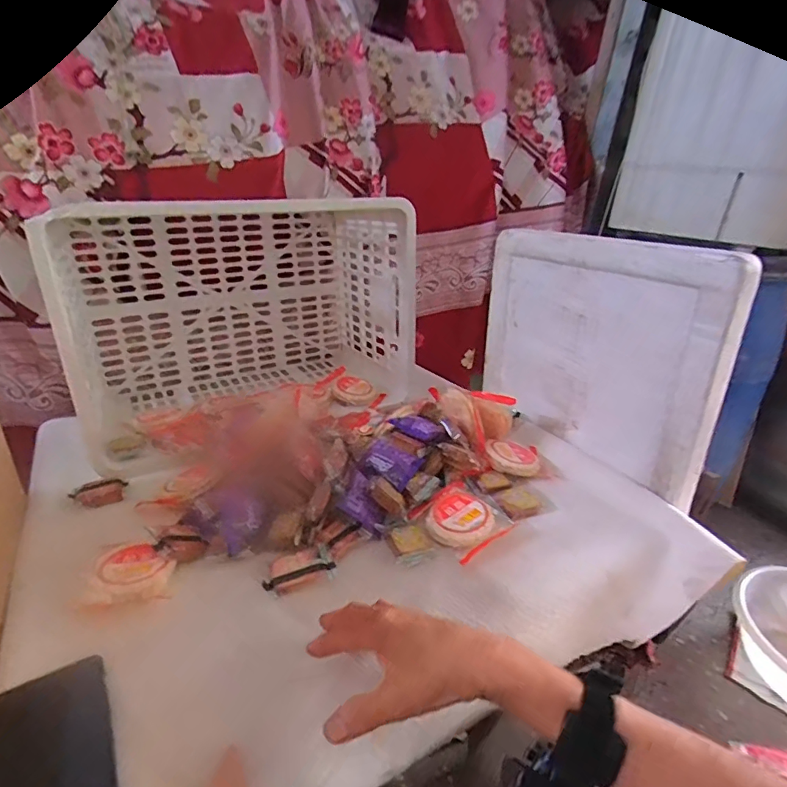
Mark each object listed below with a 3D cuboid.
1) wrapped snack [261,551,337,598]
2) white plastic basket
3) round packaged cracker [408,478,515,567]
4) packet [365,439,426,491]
[{"bbox_3d":[-0.099,0.186,0.504,0.069,0.012,0.042,-6,27,-24],"label":"wrapped snack"},{"bbox_3d":[-0.253,-0.129,0.818,0.518,0.336,0.310,-9,28,-30],"label":"white plastic basket"},{"bbox_3d":[0.087,0.143,0.590,0.113,0.021,0.102,-17,33,-41],"label":"round packaged cracker"},{"bbox_3d":[-0.004,0.089,0.628,0.068,0.012,0.052,28,55,15],"label":"packet"}]

